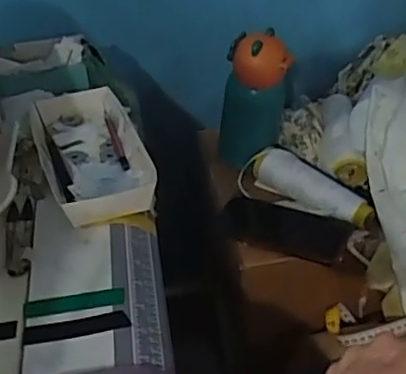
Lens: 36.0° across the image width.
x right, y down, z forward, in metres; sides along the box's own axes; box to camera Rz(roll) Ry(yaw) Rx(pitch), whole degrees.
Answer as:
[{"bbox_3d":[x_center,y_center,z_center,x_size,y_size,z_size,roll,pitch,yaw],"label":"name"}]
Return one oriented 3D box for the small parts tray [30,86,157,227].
[{"bbox_3d":[-0.118,-0.039,0.645,0.101,0.032,0.224,-16,40,-14],"label":"small parts tray"}]

